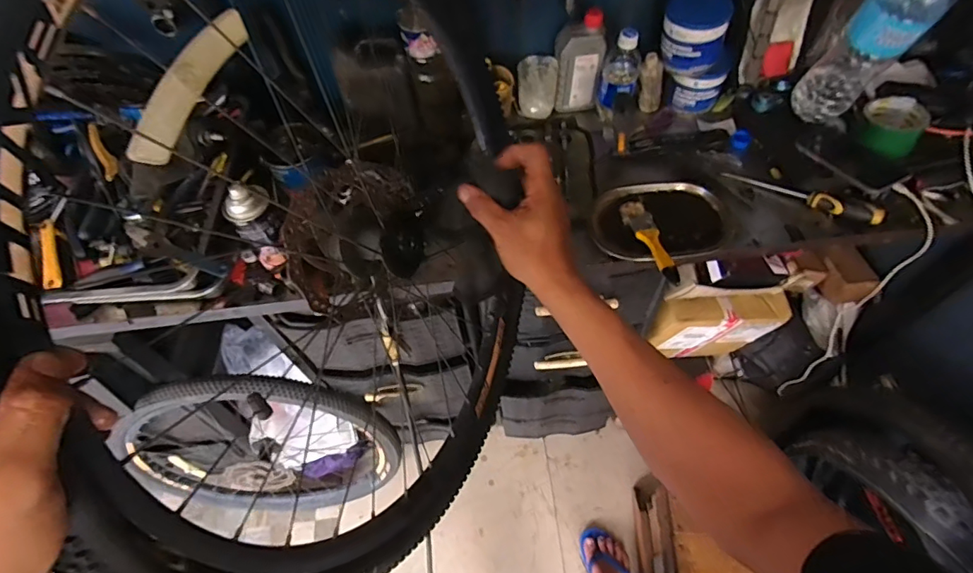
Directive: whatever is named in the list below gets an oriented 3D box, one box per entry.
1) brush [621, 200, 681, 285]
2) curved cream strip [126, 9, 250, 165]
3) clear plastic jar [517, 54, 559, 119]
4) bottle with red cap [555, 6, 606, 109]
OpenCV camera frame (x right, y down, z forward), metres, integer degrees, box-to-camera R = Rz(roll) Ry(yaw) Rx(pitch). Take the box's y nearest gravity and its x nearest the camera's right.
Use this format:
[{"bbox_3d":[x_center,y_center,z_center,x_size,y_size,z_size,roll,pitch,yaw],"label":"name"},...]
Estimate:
[{"bbox_3d":[0.254,-0.074,0.752,0.041,0.031,0.174,-15,58,-5],"label":"brush"},{"bbox_3d":[-0.188,-0.129,0.314,0.009,0.024,0.125,-7,58,41],"label":"curved cream strip"},{"bbox_3d":[0.095,-0.367,0.922,0.071,0.092,0.058,8,59,9],"label":"clear plastic jar"},{"bbox_3d":[0.166,-0.406,0.894,0.082,0.167,0.057,-3,58,2],"label":"bottle with red cap"}]

